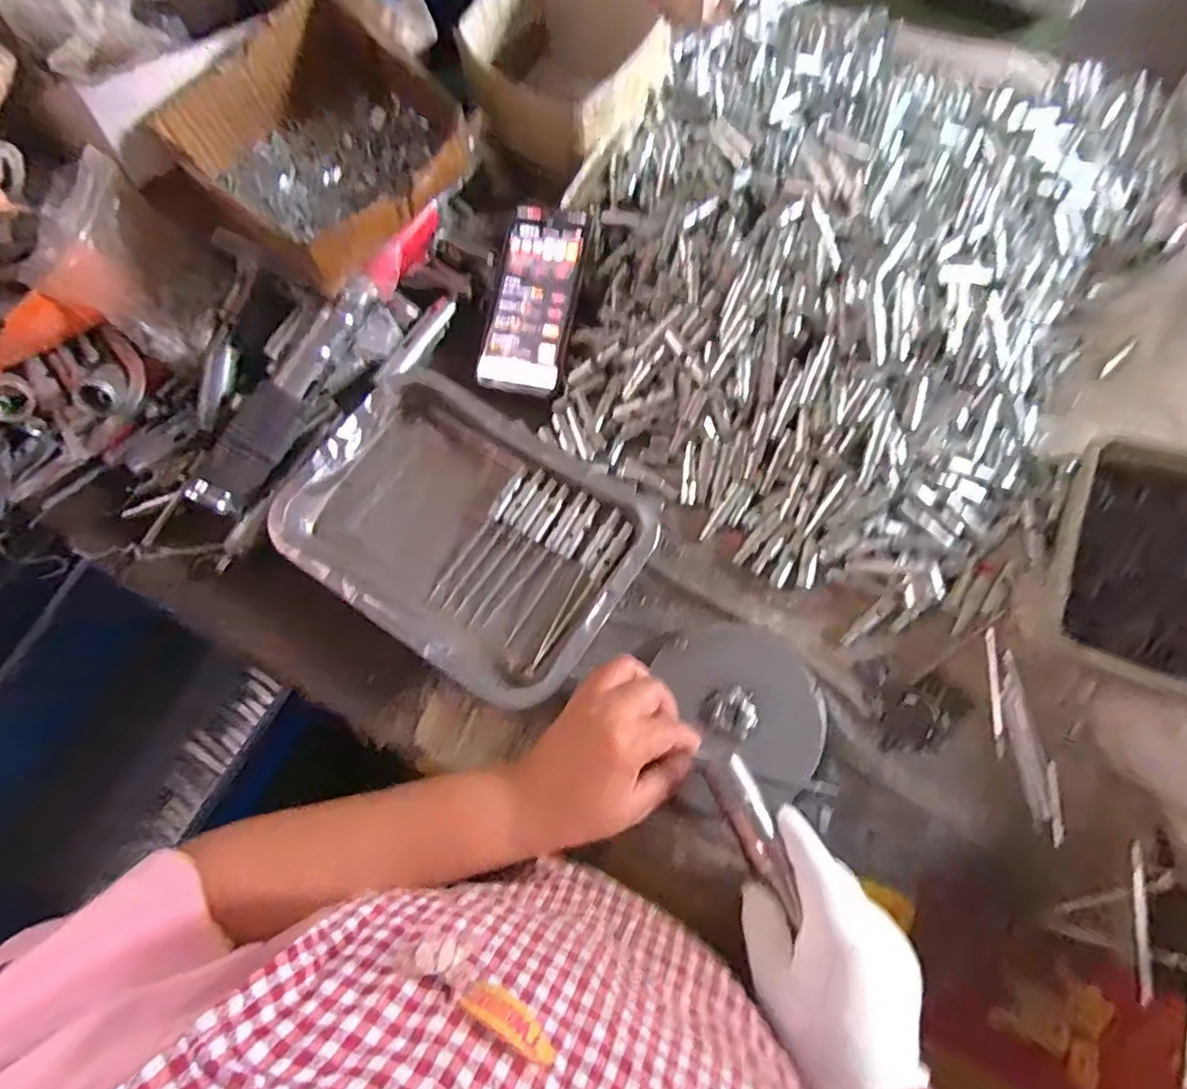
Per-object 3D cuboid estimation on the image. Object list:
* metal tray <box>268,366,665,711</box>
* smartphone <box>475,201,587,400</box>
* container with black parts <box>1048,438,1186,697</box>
[{"bbox_3d":[-0.094,-0.015,0.456,0.254,0.028,0.189,30,77,11],"label":"metal tray"},{"bbox_3d":[-0.050,-0.209,0.514,0.069,0.015,0.155,13,90,2],"label":"smartphone"},{"bbox_3d":[0.396,0.013,0.427,0.127,0.055,0.178,24,72,9],"label":"container with black parts"}]

